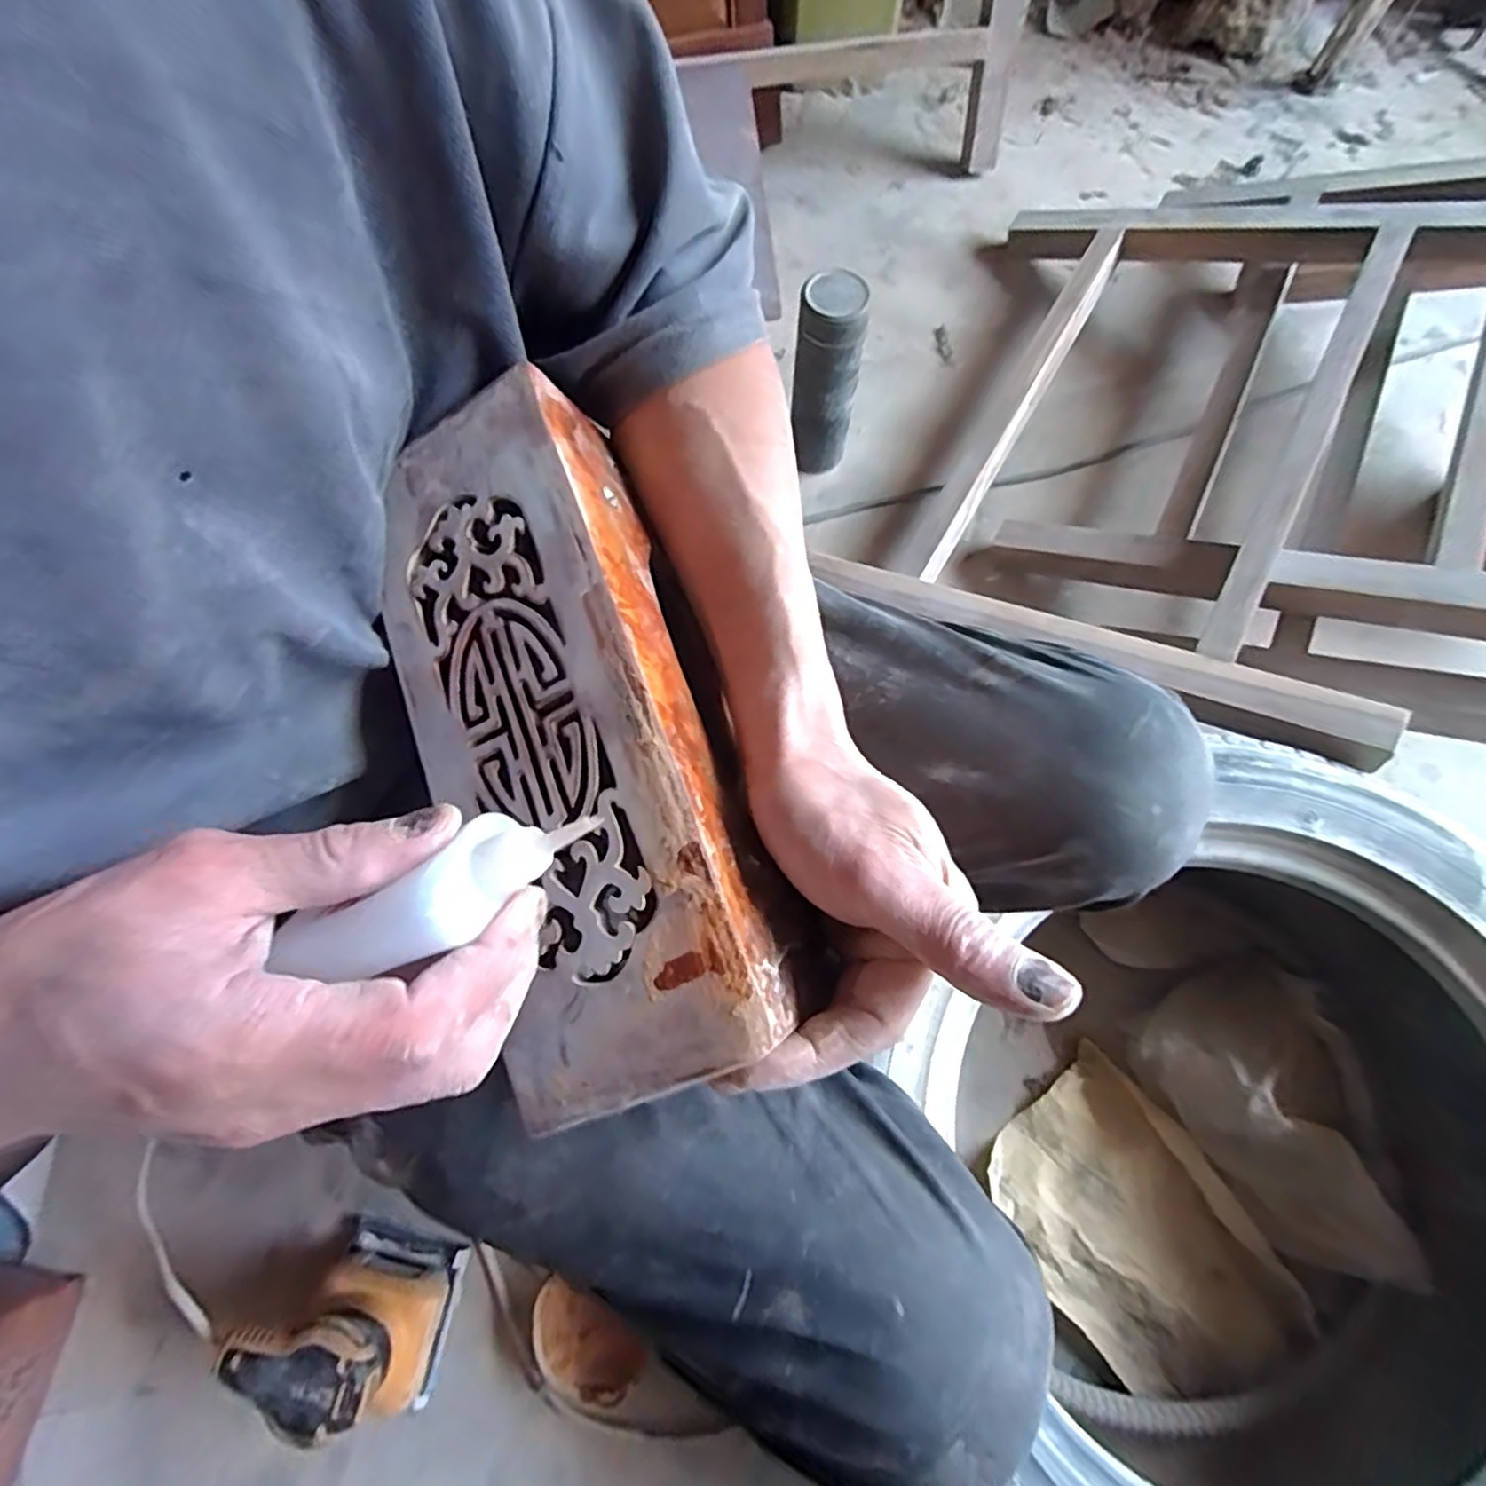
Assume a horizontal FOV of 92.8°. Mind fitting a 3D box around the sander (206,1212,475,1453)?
[{"bbox_3d":[-0.307,0.458,0.554,0.127,0.126,0.094,13,72,5],"label":"sander"}]

